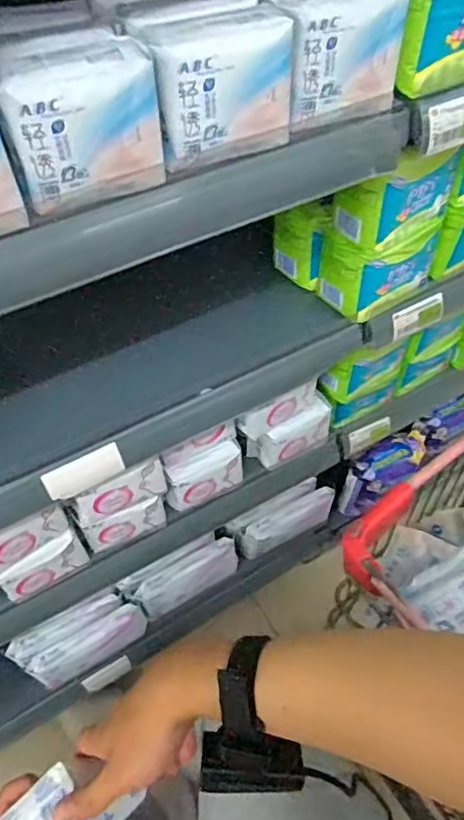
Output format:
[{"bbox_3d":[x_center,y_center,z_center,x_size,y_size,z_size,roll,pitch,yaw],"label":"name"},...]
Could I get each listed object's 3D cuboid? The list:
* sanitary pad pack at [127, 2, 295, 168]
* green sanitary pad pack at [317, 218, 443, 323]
[{"bbox_3d":[-0.007,-0.237,0.401,0.107,0.085,0.054,-18,55,-12],"label":"sanitary pad pack"},{"bbox_3d":[0.172,-0.177,0.654,0.120,0.094,0.070,-29,57,-19],"label":"green sanitary pad pack"}]

